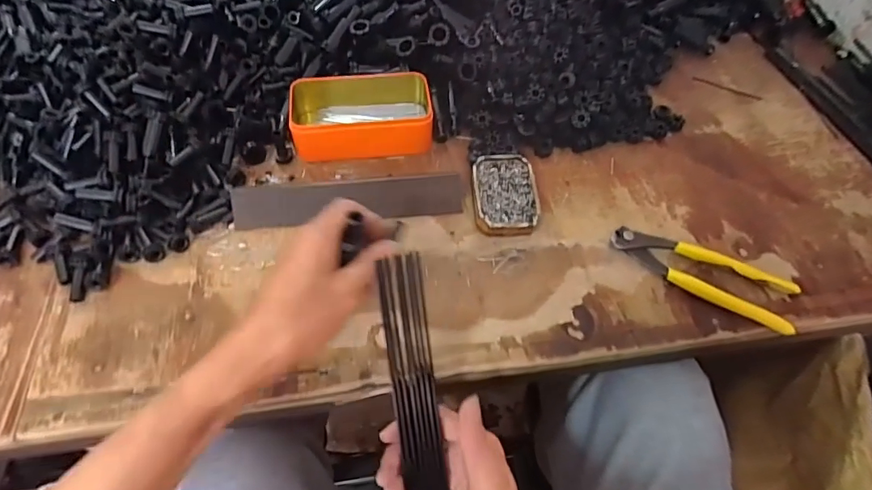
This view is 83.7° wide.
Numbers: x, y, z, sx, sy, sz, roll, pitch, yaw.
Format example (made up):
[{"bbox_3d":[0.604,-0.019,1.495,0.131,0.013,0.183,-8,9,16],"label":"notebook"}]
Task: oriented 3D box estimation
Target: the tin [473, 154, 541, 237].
[{"bbox_3d":[0.068,-0.050,0.483,0.061,0.020,0.088,-5,61,-7],"label":"tin"}]

